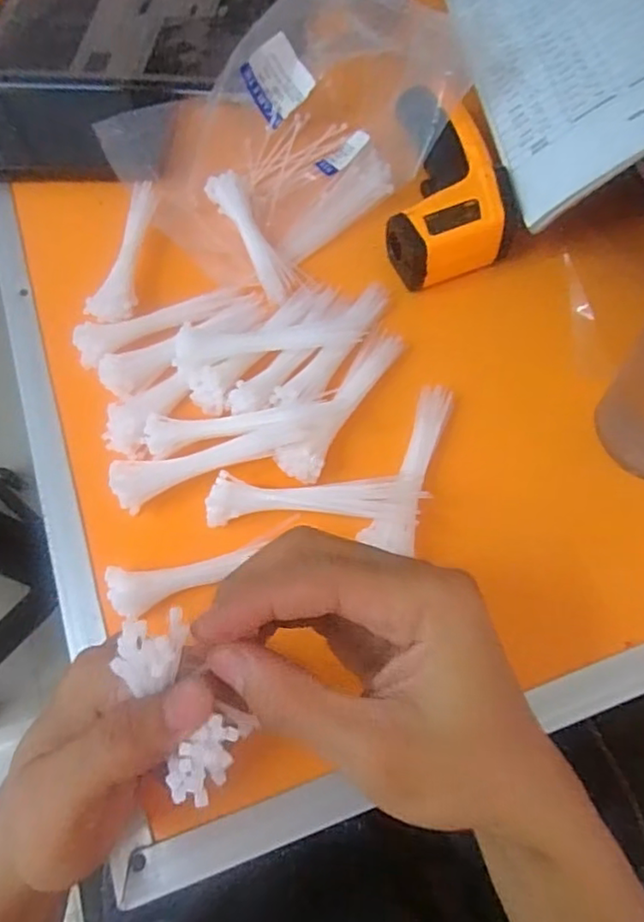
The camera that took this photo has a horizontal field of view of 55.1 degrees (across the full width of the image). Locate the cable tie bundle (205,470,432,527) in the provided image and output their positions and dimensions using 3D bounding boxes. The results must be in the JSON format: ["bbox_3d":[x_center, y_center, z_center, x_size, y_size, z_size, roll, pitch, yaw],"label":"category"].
[{"bbox_3d":[-0.003,0.020,0.305,0.105,0.019,0.022,0,66,2],"label":"cable tie bundle"}]

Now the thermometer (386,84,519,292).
[{"bbox_3d":[0.078,-0.167,0.374,0.068,0.032,0.130,5,66,4],"label":"thermometer"}]

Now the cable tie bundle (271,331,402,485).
[{"bbox_3d":[0.011,-0.033,0.326,0.022,0.012,0.100,28,70,14],"label":"cable tie bundle"}]

